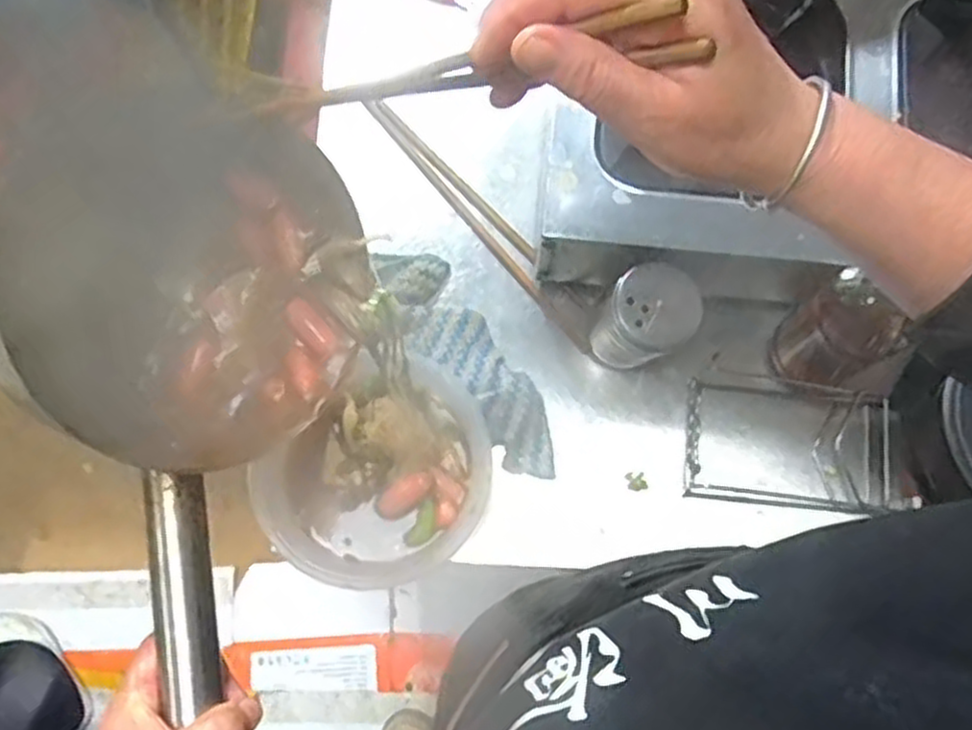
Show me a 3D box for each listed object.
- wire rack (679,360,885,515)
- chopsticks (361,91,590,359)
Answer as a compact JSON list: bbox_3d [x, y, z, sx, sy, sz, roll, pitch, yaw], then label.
[{"bbox_3d":[0.242,0.061,0.624,0.158,0.024,0.108,8,77,2],"label":"wire rack"},{"bbox_3d":[-0.004,-0.131,0.678,0.027,0.014,0.294,-39,79,-8],"label":"chopsticks"}]

